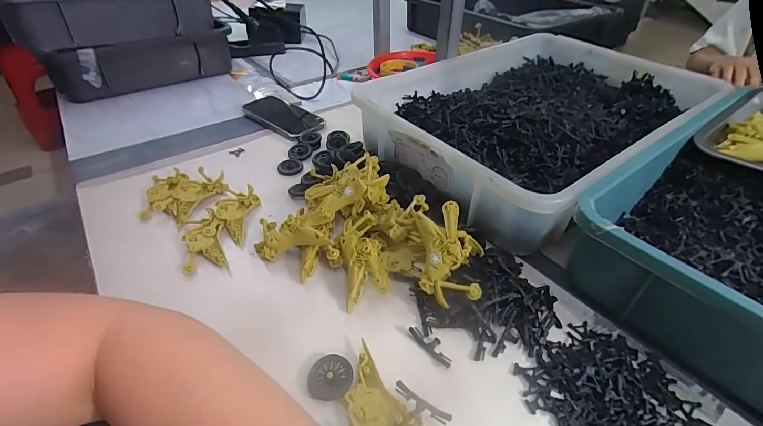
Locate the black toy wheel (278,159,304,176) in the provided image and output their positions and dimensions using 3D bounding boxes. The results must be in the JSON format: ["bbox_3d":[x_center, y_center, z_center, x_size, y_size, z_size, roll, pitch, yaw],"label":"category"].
[{"bbox_3d":[-0.139,-0.069,0.573,0.037,0.006,0.040,-6,40,-8],"label":"black toy wheel"}]

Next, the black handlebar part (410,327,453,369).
[{"bbox_3d":[0.047,0.120,0.343,0.017,0.007,0.047,-24,45,-27],"label":"black handlebar part"}]

